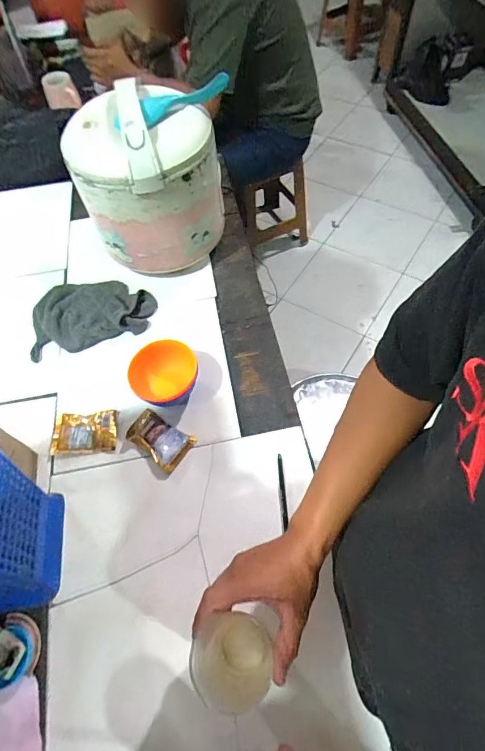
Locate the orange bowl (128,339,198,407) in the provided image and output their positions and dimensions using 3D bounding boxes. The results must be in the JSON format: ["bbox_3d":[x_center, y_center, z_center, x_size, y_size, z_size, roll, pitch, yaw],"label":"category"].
[{"bbox_3d":[-0.127,-0.001,0.660,0.109,0.072,0.085,-24,61,-10],"label":"orange bowl"}]

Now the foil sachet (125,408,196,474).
[{"bbox_3d":[-0.130,0.099,0.637,0.101,0.018,0.063,31,66,20],"label":"foil sachet"}]

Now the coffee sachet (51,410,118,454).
[{"bbox_3d":[-0.254,0.091,0.652,0.101,0.014,0.063,-3,59,2],"label":"coffee sachet"}]

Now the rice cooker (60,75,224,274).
[{"bbox_3d":[-0.159,-0.352,0.752,0.231,0.283,0.244,7,60,8],"label":"rice cooker"}]

